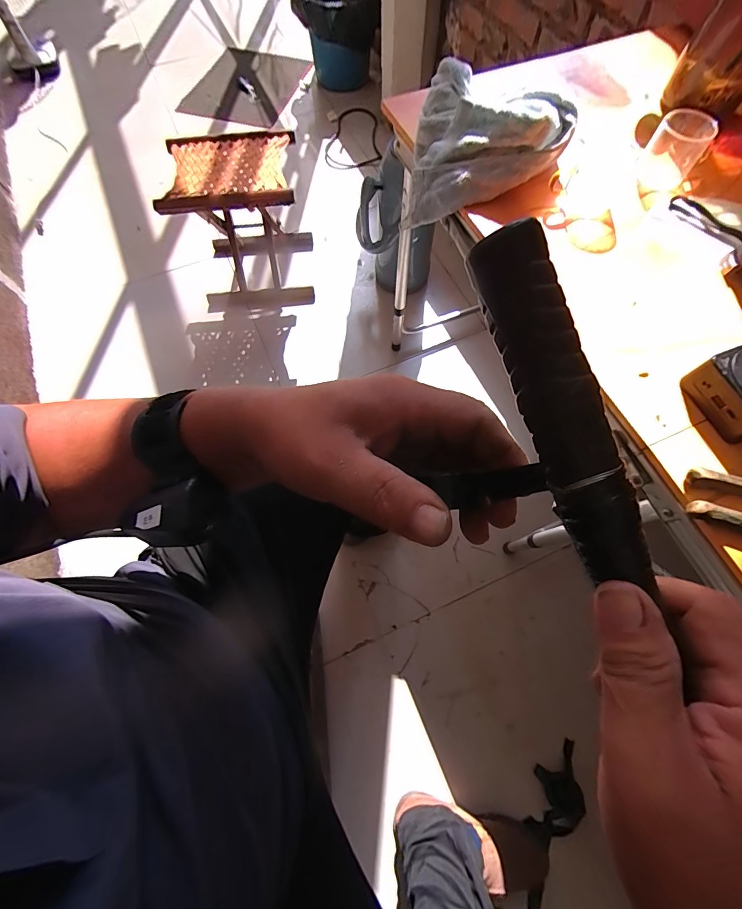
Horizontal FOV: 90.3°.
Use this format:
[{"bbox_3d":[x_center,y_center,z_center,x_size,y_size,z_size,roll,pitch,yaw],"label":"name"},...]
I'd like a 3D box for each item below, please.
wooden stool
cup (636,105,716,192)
[{"bbox_3d":[-0.346,-0.635,1.037,0.330,0.308,0.288,0,69,1],"label":"wooden stool"},{"bbox_3d":[0.372,-0.374,0.452,0.062,0.060,0.068,0,69,0],"label":"cup"}]

